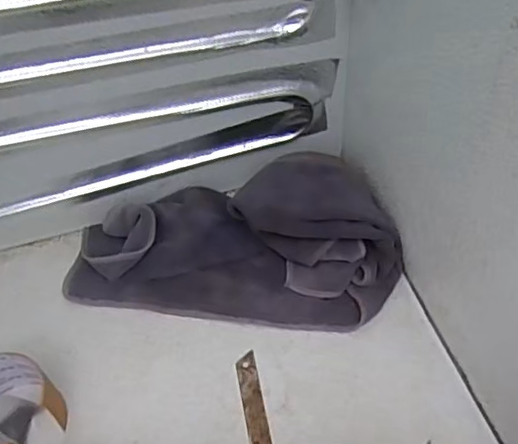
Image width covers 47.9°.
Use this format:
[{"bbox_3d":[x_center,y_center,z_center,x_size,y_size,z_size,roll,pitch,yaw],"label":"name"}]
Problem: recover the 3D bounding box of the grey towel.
[{"bbox_3d":[-0.027,0.014,0.555,0.315,0.089,0.145,0,52,3],"label":"grey towel"}]

